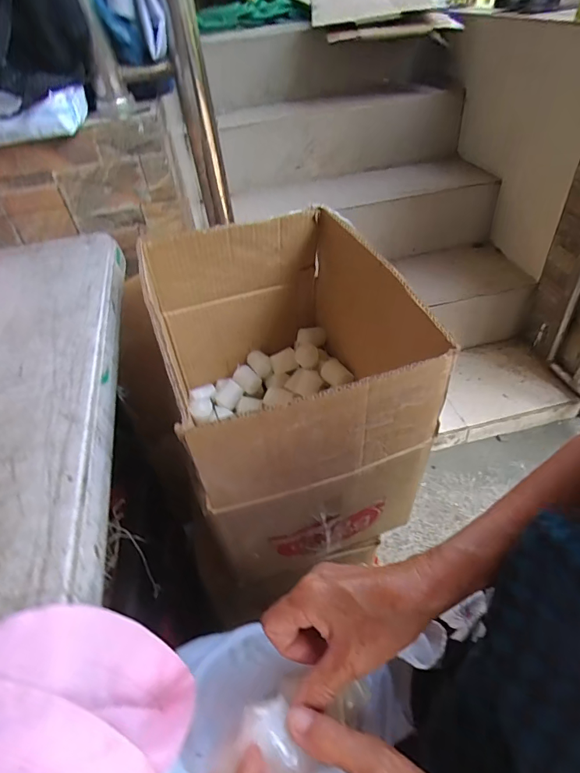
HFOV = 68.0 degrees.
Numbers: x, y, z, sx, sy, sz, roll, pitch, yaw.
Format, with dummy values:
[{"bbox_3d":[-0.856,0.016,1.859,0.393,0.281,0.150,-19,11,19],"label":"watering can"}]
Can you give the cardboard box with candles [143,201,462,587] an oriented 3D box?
[{"bbox_3d":[-0.006,-0.008,0.577,0.280,0.304,0.369,-15,43,-8],"label":"cardboard box with candles"}]

